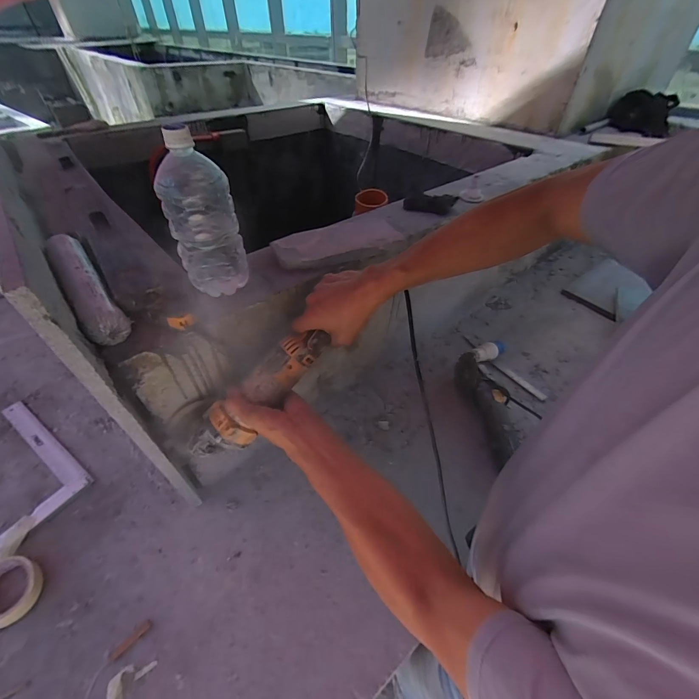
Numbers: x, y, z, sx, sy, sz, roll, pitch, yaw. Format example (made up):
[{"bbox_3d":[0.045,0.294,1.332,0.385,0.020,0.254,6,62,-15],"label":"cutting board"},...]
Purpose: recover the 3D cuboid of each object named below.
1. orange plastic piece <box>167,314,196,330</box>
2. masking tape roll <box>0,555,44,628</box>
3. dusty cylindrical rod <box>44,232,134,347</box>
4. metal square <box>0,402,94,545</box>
[{"bbox_3d":[-0.225,-0.036,0.443,0.032,0.020,0.006,-13,31,-12],"label":"orange plastic piece"},{"bbox_3d":[-0.557,0.393,0.537,0.095,0.031,0.089,0,44,0],"label":"masking tape roll"},{"bbox_3d":[-0.391,-0.096,0.482,0.049,0.043,0.263,-32,53,-29],"label":"dusty cylindrical rod"},{"bbox_3d":[-0.717,0.243,0.705,0.361,0.016,0.165,28,50,25],"label":"metal square"}]

